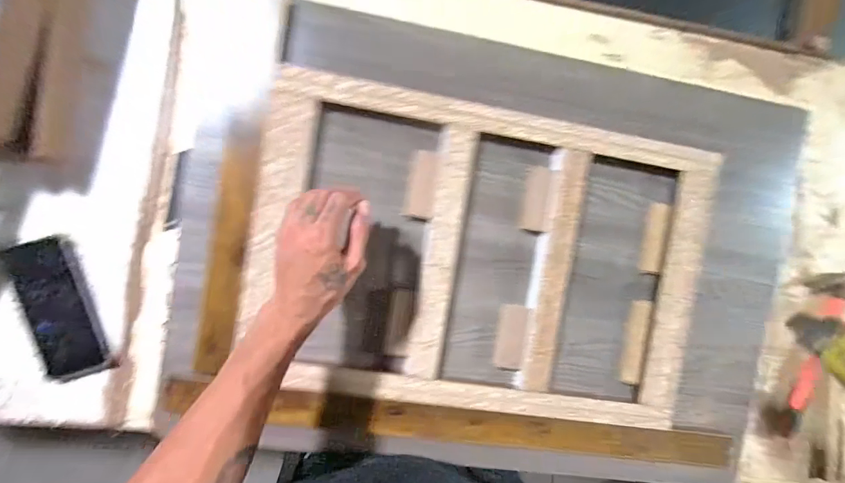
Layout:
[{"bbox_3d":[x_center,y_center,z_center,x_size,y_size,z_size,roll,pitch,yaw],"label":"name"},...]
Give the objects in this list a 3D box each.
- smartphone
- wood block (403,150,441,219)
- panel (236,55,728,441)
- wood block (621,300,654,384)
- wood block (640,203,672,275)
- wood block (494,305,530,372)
[{"bbox_3d":[-0.425,0.082,0.475,0.074,0.009,0.165,-16,96,-5],"label":"smartphone"},{"bbox_3d":[0.000,-0.070,0.501,0.034,0.009,0.081,10,93,-7],"label":"wood block"},{"bbox_3d":[0.081,0.026,0.503,0.558,0.022,0.370,9,93,-7],"label":"panel"},{"bbox_3d":[0.287,0.135,0.546,0.024,0.014,0.110,9,93,-7],"label":"wood block"},{"bbox_3d":[0.310,-0.004,0.543,0.023,0.017,0.092,7,93,-7],"label":"wood block"},{"bbox_3d":[0.116,0.125,0.532,0.032,0.014,0.083,7,93,-7],"label":"wood block"}]

